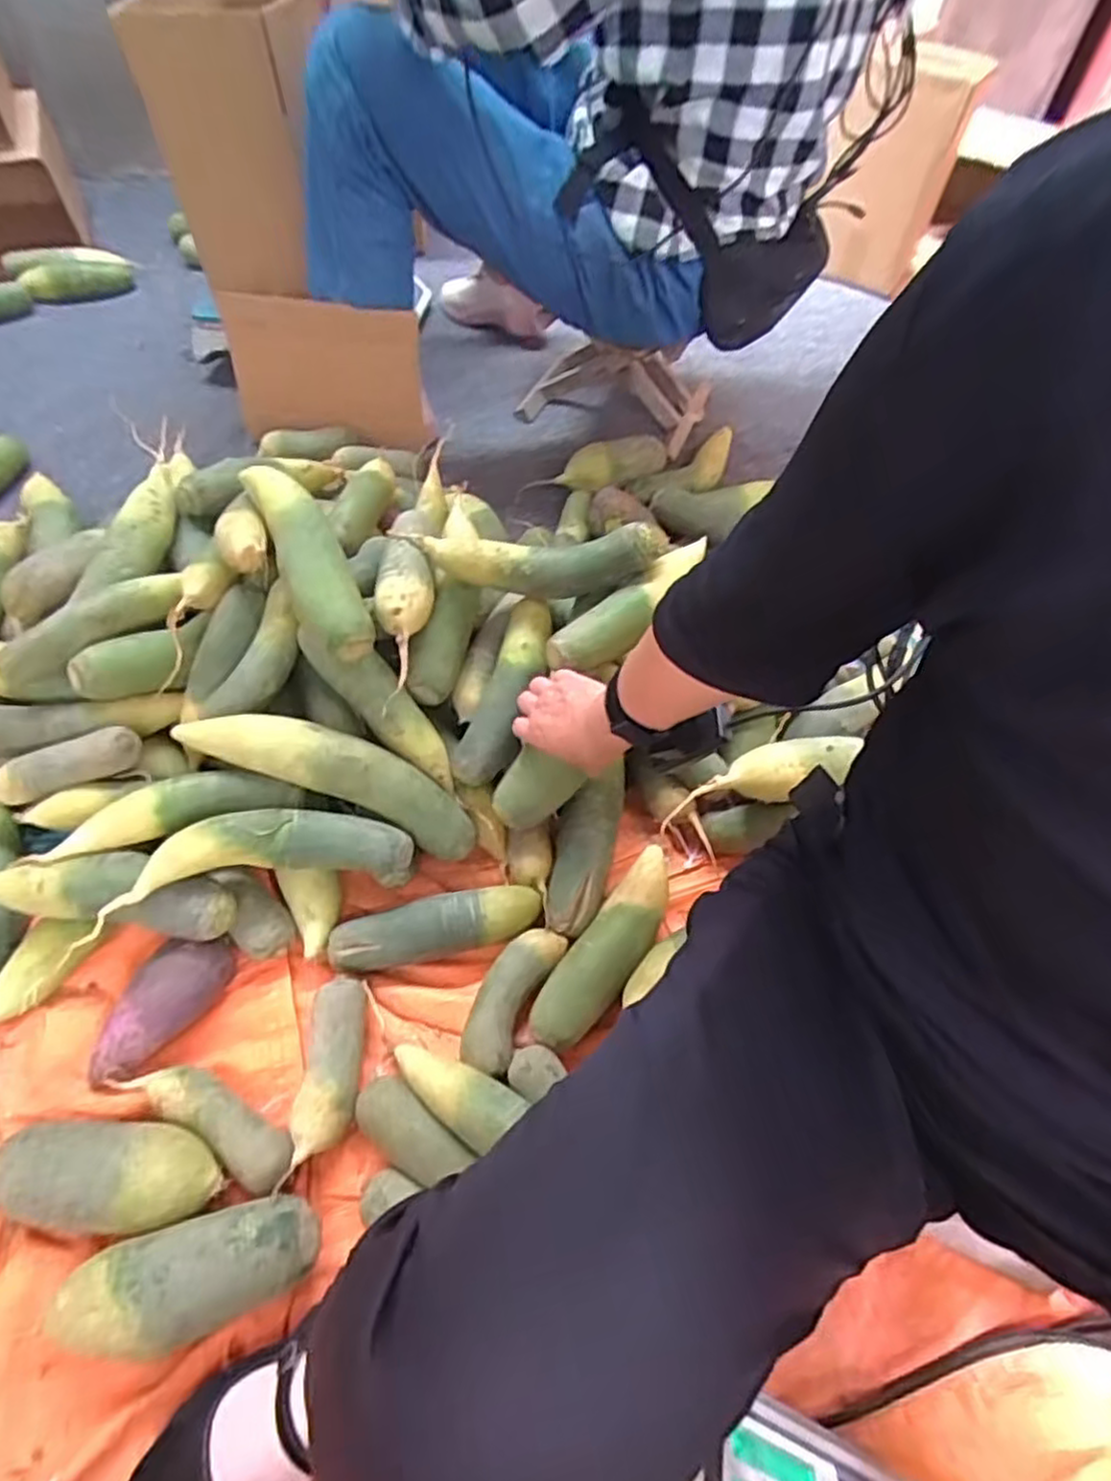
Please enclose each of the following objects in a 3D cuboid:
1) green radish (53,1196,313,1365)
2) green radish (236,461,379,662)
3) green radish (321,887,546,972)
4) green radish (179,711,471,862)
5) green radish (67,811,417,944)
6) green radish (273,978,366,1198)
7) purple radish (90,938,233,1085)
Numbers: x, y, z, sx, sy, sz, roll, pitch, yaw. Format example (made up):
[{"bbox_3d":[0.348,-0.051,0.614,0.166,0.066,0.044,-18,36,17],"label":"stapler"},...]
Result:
[{"bbox_3d":[-0.261,0.387,0.530,0.176,0.066,0.073,-14,58,-13],"label":"green radish"},{"bbox_3d":[-0.244,-0.187,0.720,0.065,0.050,0.265,-20,59,-16],"label":"green radish"},{"bbox_3d":[-0.111,0.177,0.698,0.197,0.053,0.046,-10,56,-9],"label":"green radish"},{"bbox_3d":[-0.207,0.029,0.698,0.291,0.057,0.065,23,55,-9],"label":"green radish"},{"bbox_3d":[-0.263,0.102,0.661,0.261,0.054,0.073,-4,54,-19],"label":"green radish"},{"bbox_3d":[-0.188,0.281,0.622,0.047,0.046,0.158,0,55,-2],"label":"green radish"},{"bbox_3d":[-0.345,0.236,0.647,0.059,0.060,0.141,23,57,13],"label":"purple radish"}]

